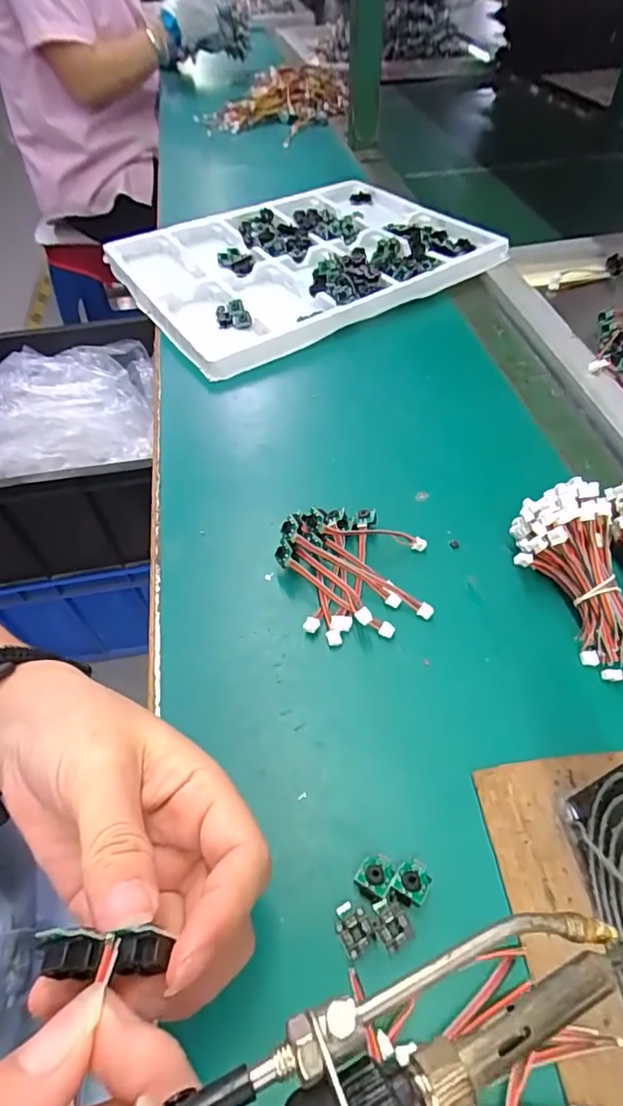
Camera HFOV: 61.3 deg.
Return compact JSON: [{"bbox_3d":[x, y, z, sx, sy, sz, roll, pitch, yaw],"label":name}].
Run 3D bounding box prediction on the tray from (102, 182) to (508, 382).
[{"bbox_3d":[-0.015,-0.330,0.586,0.367,0.035,0.288,-27,56,-18],"label":"tray"}]

